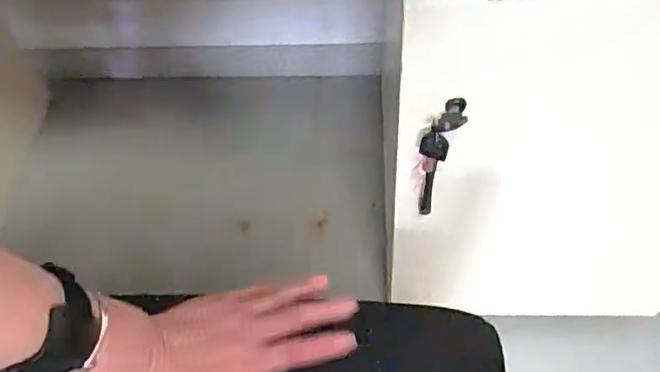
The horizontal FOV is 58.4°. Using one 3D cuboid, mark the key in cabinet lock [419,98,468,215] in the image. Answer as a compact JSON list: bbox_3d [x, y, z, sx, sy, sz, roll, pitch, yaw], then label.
[{"bbox_3d":[0.100,-0.018,0.544,0.032,0.158,0.033,12,58,12],"label":"key in cabinet lock"}]

